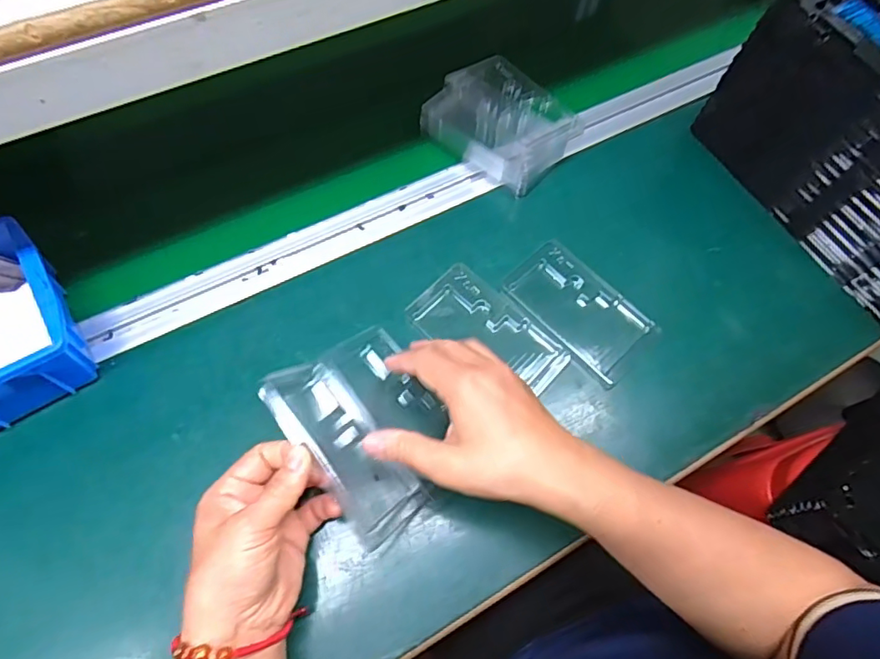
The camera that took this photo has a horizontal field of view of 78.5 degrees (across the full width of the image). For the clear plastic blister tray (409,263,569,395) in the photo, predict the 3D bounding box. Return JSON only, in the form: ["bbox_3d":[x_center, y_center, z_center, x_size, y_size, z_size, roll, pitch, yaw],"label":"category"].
[{"bbox_3d":[0.040,0.003,0.445,0.127,0.015,0.068,39,67,16],"label":"clear plastic blister tray"}]

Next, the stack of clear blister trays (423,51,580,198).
[{"bbox_3d":[0.058,-0.200,0.523,0.132,0.047,0.100,39,69,15],"label":"stack of clear blister trays"}]

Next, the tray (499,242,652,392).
[{"bbox_3d":[0.116,-0.019,0.461,0.074,0.013,0.118,-40,72,-19],"label":"tray"}]

